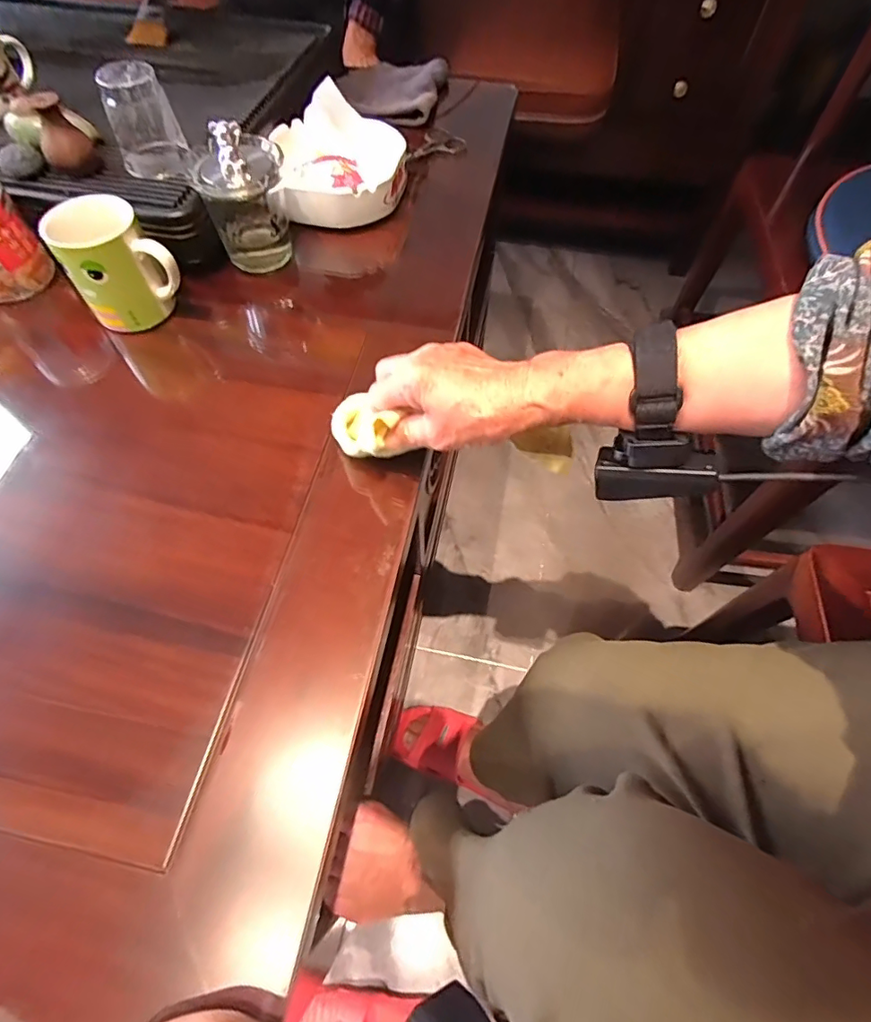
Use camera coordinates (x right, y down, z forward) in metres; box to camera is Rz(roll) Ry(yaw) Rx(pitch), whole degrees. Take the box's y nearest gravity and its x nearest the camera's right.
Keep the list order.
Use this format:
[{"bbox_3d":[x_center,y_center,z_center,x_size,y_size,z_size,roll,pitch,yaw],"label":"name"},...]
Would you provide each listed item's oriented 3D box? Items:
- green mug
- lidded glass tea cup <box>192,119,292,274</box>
[{"bbox_3d":[-0.286,-0.218,0.463,0.078,0.089,0.074,0,61,0],"label":"green mug"},{"bbox_3d":[-0.183,-0.302,0.500,0.076,0.126,0.082,0,61,0],"label":"lidded glass tea cup"}]

